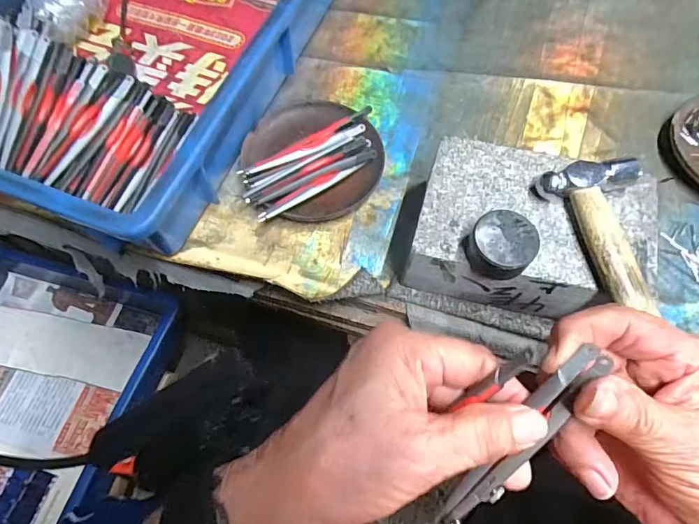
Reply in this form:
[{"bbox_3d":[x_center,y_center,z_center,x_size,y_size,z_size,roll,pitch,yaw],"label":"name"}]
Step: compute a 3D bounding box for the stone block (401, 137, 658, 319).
[{"bbox_3d":[0.122,-0.016,0.307,0.152,0.062,0.107,17,68,8],"label":"stone block"}]

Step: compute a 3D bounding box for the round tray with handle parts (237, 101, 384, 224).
[{"bbox_3d":[-0.032,-0.088,0.363,0.110,0.020,0.113,0,67,1],"label":"round tray with handle parts"}]

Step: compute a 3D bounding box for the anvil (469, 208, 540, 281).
[{"bbox_3d":[0.090,-0.009,0.262,0.036,0.021,0.038,0,67,1],"label":"anvil"}]

